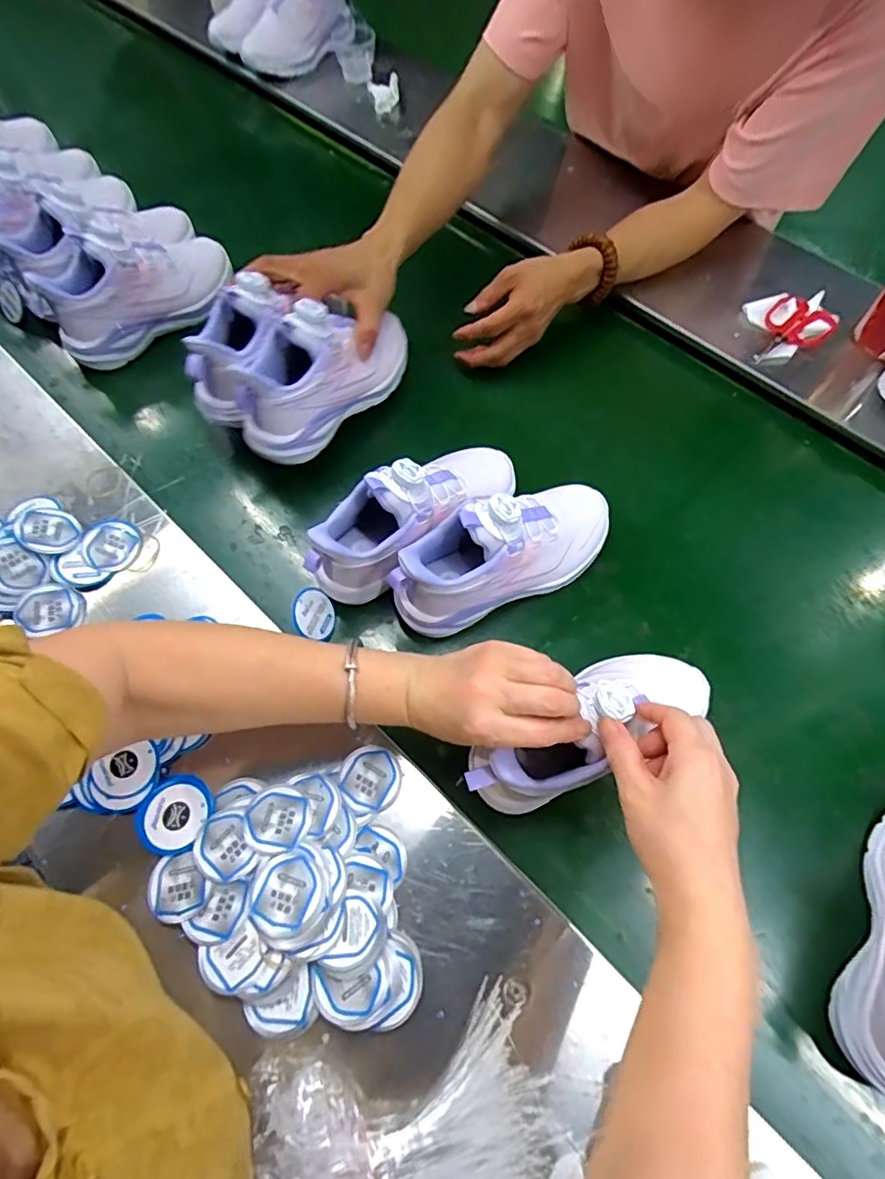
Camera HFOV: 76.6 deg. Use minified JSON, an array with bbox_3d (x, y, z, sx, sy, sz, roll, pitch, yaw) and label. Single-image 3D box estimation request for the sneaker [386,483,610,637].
[{"bbox_3d":[0.058,-0.040,0.498,0.226,0.114,0.088,-29,69,-14],"label":"sneaker"}]

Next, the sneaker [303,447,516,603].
[{"bbox_3d":[-0.025,-0.075,0.514,0.229,0.109,0.075,-40,72,-18],"label":"sneaker"}]

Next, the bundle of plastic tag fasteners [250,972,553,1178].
[{"bbox_3d":[-0.022,0.332,0.330,0.167,0.034,0.125,-13,66,-7],"label":"bundle of plastic tag fasteners"}]

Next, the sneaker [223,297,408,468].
[{"bbox_3d":[-0.116,-0.220,0.546,0.073,0.109,0.199,40,71,11],"label":"sneaker"}]

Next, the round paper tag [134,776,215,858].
[{"bbox_3d":[-0.198,0.167,0.415,0.048,0.006,0.054,36,69,14],"label":"round paper tag"}]

